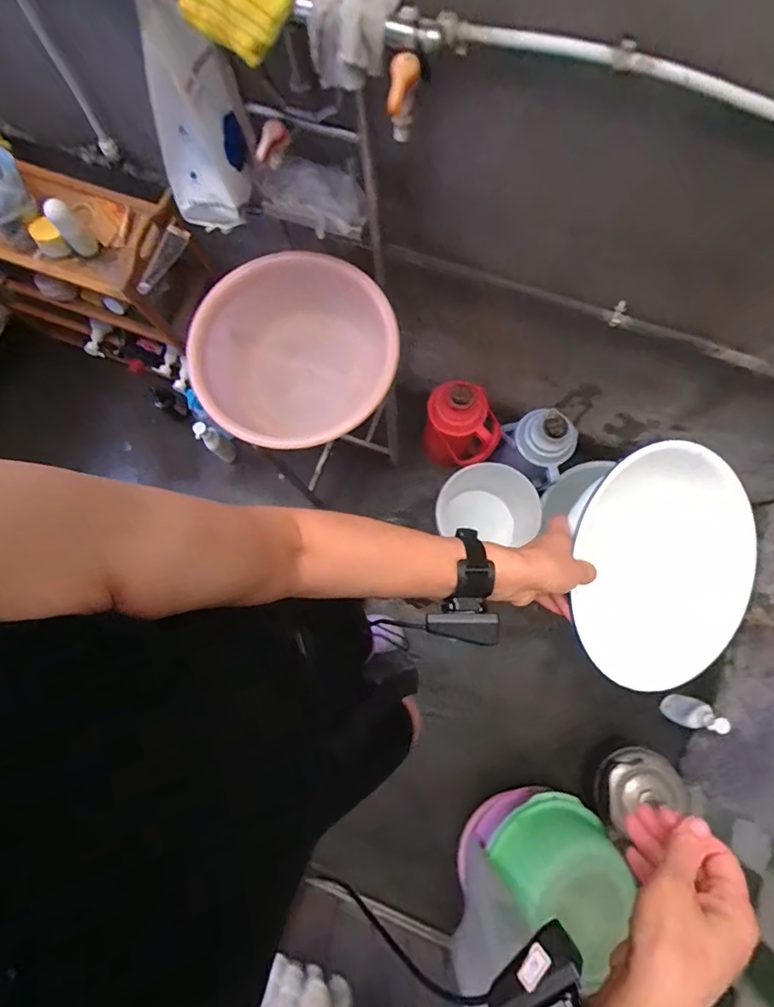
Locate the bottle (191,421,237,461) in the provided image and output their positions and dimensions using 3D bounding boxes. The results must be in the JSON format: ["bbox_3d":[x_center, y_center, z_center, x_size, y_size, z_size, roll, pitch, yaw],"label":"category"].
[{"bbox_3d":[-0.511,-0.185,1.423,0.057,0.253,0.056,0,77,1],"label":"bottle"}]

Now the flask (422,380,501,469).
[{"bbox_3d":[0.201,-0.197,1.329,0.196,0.350,0.157,36,80,8],"label":"flask"}]

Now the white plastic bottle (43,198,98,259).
[{"bbox_3d":[-0.604,-0.522,0.918,0.052,0.113,0.048,-42,80,-8],"label":"white plastic bottle"}]

